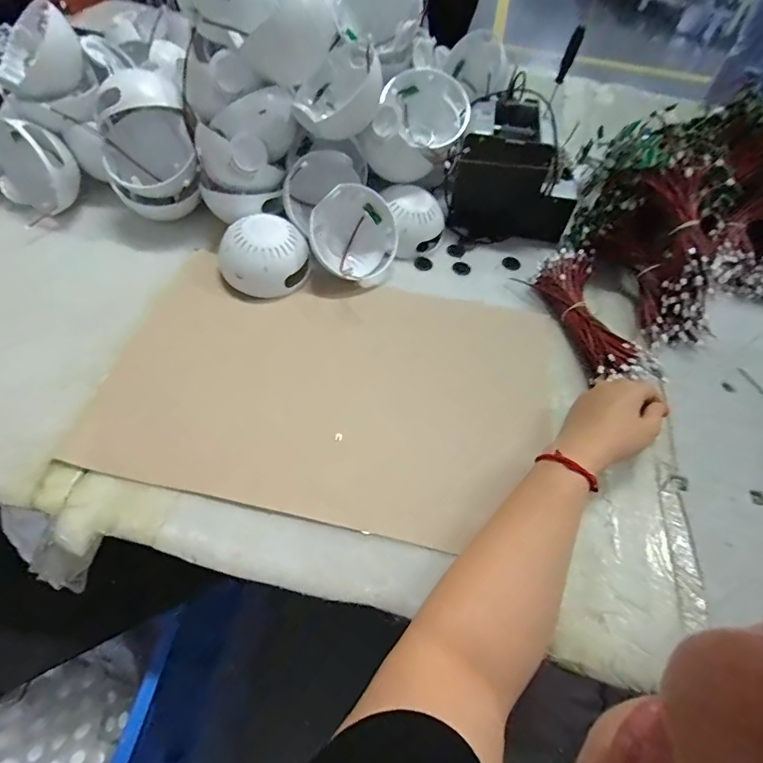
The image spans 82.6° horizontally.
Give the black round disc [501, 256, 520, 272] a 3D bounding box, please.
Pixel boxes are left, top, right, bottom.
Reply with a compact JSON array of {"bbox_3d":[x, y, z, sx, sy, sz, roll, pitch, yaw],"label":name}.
[{"bbox_3d":[0.193,-0.176,0.647,0.027,0.007,0.029,2,56,-3],"label":"black round disc"}]

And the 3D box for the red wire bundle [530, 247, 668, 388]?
[{"bbox_3d":[0.271,-0.081,0.549,0.085,0.040,0.215,-9,59,-10],"label":"red wire bundle"}]

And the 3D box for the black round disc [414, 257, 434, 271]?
[{"bbox_3d":[0.061,-0.169,0.626,0.027,0.004,0.019,6,88,-3],"label":"black round disc"}]

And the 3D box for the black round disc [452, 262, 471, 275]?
[{"bbox_3d":[0.117,-0.164,0.631,0.026,0.008,0.026,2,56,-3],"label":"black round disc"}]

